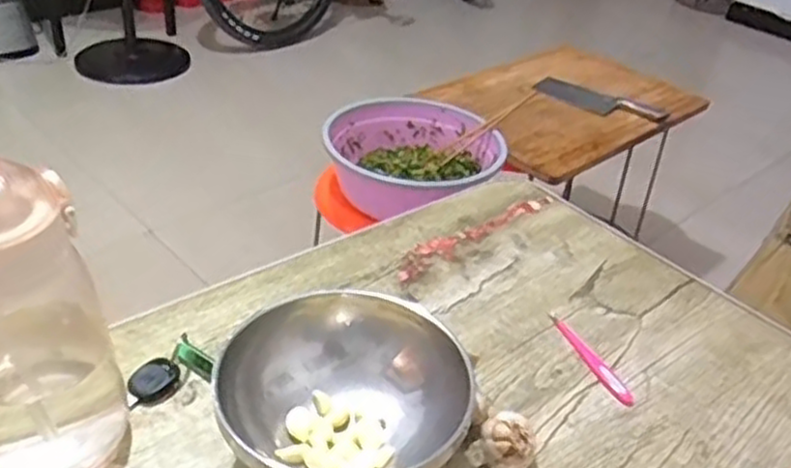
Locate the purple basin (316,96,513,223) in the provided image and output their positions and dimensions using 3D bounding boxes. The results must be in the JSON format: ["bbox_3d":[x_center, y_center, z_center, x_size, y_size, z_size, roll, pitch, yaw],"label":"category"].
[{"bbox_3d":[0.025,-0.121,1.252,0.293,0.118,0.294,14,35,11],"label":"purple basin"}]

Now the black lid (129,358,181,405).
[{"bbox_3d":[-0.157,0.096,0.492,0.030,0.011,0.028,-5,36,-16],"label":"black lid"}]

